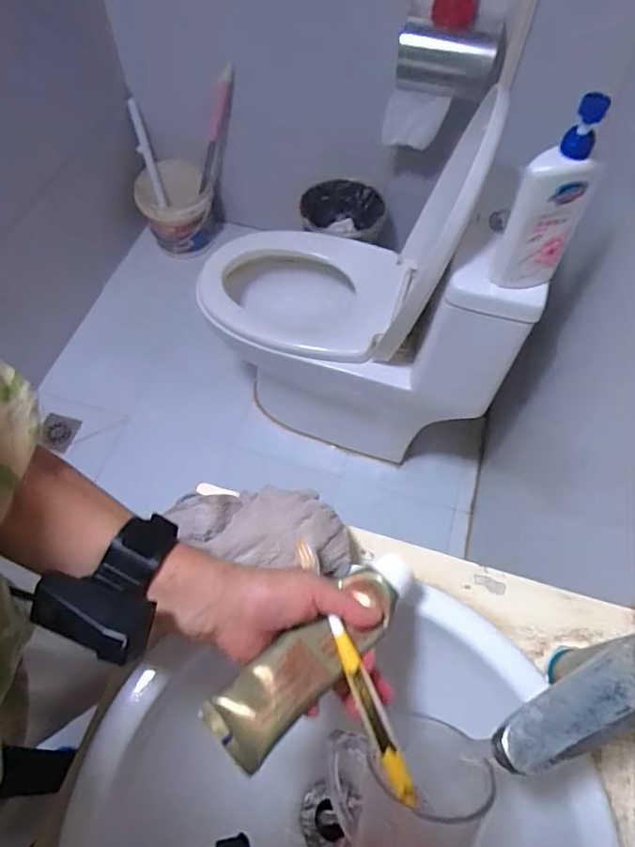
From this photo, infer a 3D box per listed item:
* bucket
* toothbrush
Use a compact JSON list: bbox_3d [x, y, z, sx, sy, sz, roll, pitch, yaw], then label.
[{"bbox_3d":[-0.416,-0.645,1.647,0.183,0.217,0.167,1,60,-1],"label":"bucket"},{"bbox_3d":[0.021,0.161,0.374,0.016,0.013,0.181,-19,57,-12],"label":"toothbrush"}]

